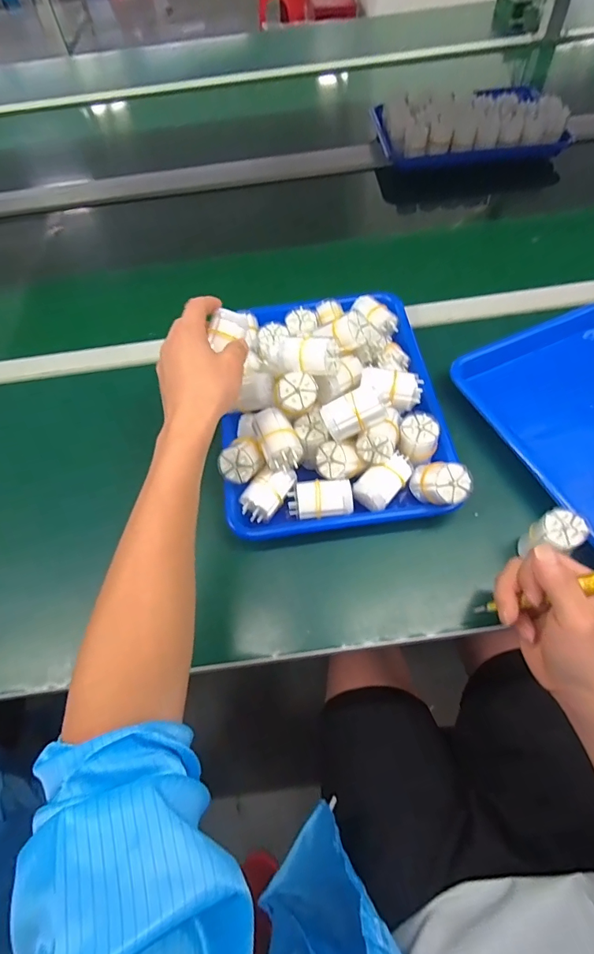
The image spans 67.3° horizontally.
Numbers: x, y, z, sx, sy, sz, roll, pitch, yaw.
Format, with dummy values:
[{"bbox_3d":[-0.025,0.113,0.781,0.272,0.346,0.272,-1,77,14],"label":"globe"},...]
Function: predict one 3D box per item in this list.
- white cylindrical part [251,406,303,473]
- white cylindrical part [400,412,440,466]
[{"bbox_3d":[-0.019,-0.035,0.458,0.038,0.045,0.060,-18,55,-9],"label":"white cylindrical part"},{"bbox_3d":[0.128,-0.042,0.467,0.039,0.036,0.041,-2,54,2],"label":"white cylindrical part"}]

